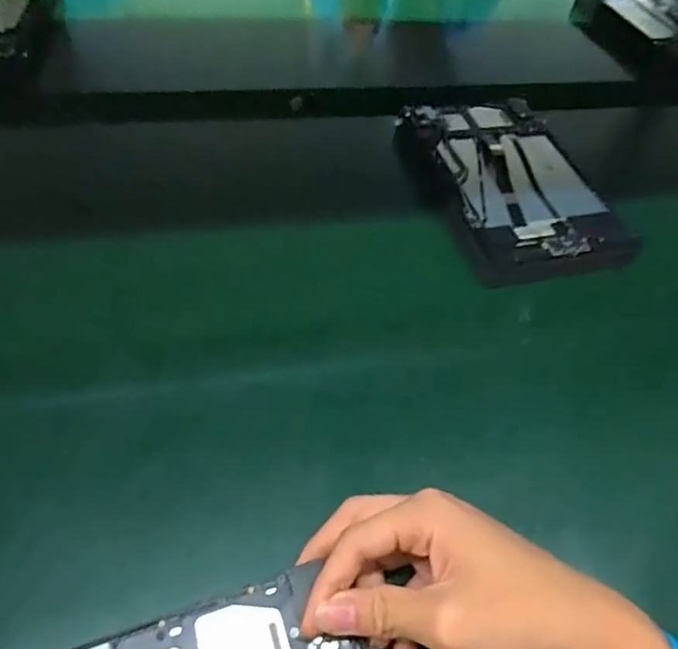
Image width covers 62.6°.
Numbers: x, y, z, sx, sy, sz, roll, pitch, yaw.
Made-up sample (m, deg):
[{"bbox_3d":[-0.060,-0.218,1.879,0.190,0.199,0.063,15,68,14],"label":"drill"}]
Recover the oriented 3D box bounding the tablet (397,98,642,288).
[{"bbox_3d":[0.171,-0.141,0.549,0.152,0.019,0.244,-9,54,-11],"label":"tablet"}]

